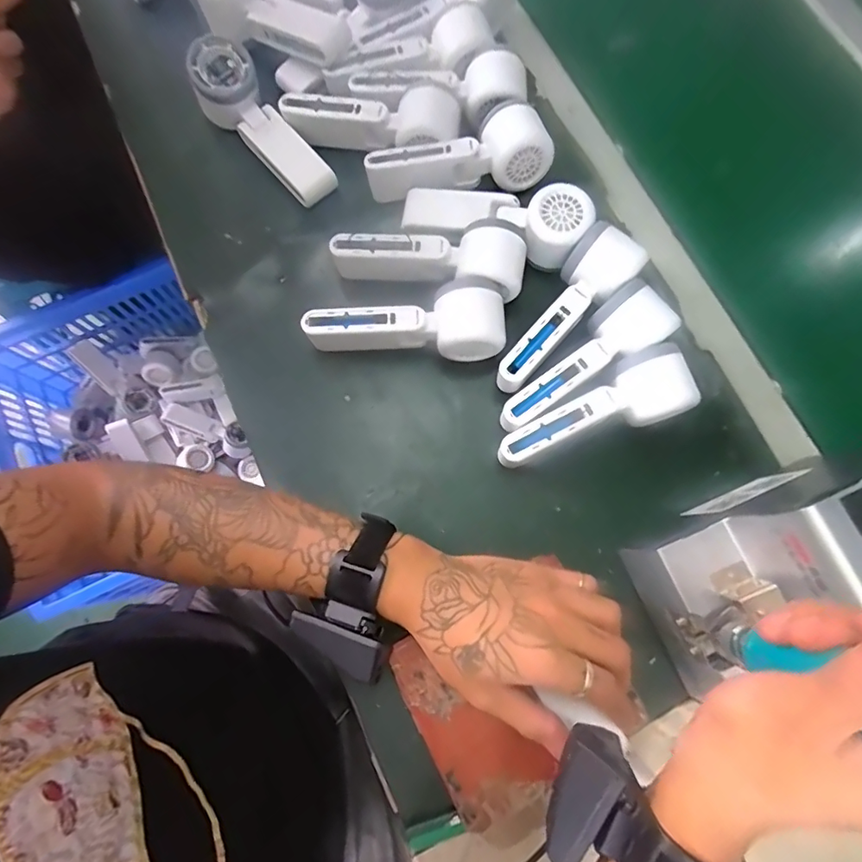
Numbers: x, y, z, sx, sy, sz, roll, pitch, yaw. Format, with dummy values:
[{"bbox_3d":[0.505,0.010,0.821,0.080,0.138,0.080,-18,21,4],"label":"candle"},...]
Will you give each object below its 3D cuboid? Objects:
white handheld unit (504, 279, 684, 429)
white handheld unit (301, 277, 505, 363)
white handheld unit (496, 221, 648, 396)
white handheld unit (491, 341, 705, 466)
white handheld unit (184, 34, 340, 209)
[{"bbox_3d":[0.122,-0.057,0.411,0.157,0.056,0.050,-33,79,-8],"label":"white handheld unit"},{"bbox_3d":[-0.022,-0.093,0.413,0.162,0.053,0.059,-2,76,-1],"label":"white handheld unit"},{"bbox_3d":[0.110,-0.102,0.420,0.051,0.057,0.155,44,80,9],"label":"white handheld unit"},{"bbox_3d":[0.129,-0.012,0.398,0.159,0.060,0.055,-24,78,-6],"label":"white handheld unit"},{"bbox_3d":[-0.155,-0.280,0.455,0.056,0.050,0.160,-44,100,-10],"label":"white handheld unit"}]

